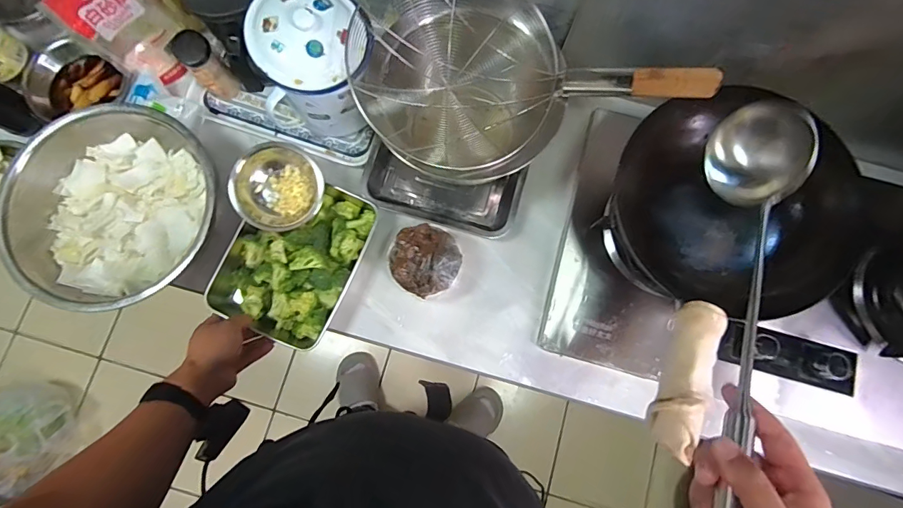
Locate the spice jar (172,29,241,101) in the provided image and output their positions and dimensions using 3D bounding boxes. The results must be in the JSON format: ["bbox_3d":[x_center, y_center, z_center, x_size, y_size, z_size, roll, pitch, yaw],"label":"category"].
[{"bbox_3d":[-0.404,-0.310,0.716,0.050,0.124,0.049,0,80,-1],"label":"spice jar"}]

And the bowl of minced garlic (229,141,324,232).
[{"bbox_3d":[-0.269,-0.103,0.673,0.134,0.068,0.126,0,80,-1],"label":"bowl of minced garlic"}]

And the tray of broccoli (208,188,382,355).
[{"bbox_3d":[-0.246,0.004,0.682,0.193,0.058,0.254,25,80,4],"label":"tray of broccoli"}]

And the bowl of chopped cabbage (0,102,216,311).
[{"bbox_3d":[-0.509,-0.068,0.666,0.301,0.089,0.294,42,82,6],"label":"bowl of chopped cabbage"}]

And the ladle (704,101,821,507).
[{"bbox_3d":[0.268,0.037,0.394,0.071,0.093,0.438,22,65,3],"label":"ladle"}]

